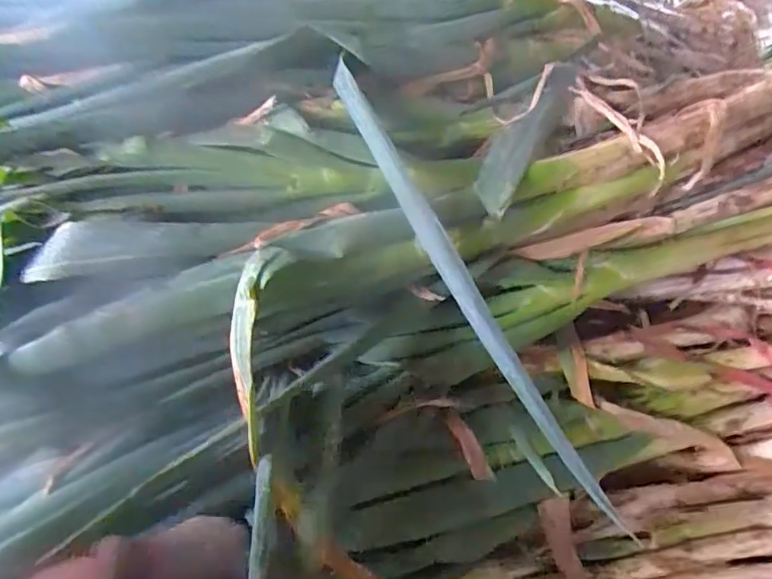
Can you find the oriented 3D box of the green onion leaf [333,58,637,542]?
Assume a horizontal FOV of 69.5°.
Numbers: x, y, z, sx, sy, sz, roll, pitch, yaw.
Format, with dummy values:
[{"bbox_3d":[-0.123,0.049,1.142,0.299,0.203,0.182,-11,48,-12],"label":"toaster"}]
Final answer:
[{"bbox_3d":[0.042,-0.019,0.375,0.019,0.024,0.357,-19,65,-18],"label":"green onion leaf"}]

